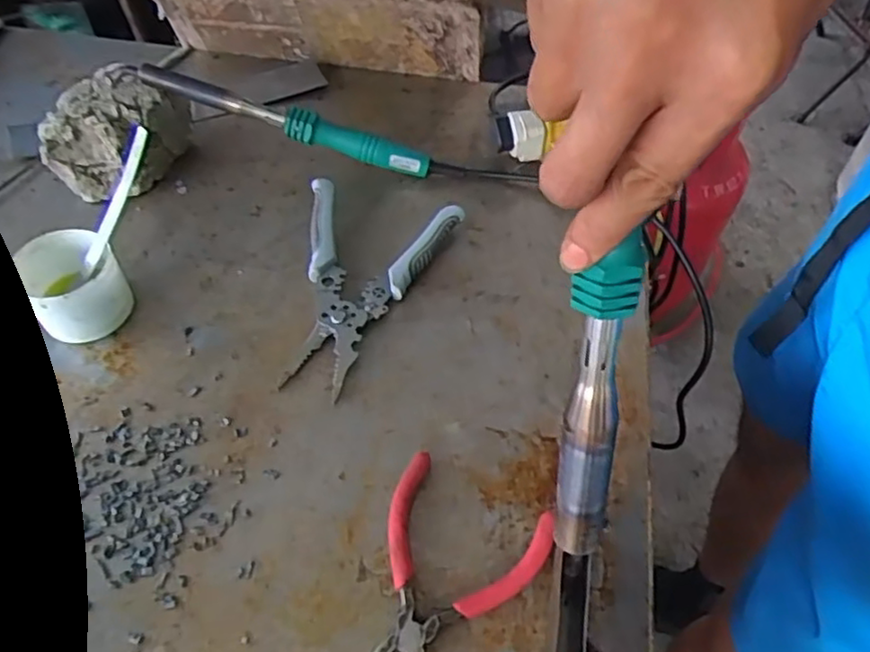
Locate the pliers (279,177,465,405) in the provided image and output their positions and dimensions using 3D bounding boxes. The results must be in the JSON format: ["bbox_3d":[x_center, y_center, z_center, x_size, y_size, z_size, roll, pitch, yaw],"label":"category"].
[{"bbox_3d":[-0.062,-0.031,0.494,0.119,0.024,0.187,12,53,7],"label":"pliers"}]

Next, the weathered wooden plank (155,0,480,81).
[{"bbox_3d":[-0.114,-0.299,0.648,0.311,0.104,0.032,9,52,5],"label":"weathered wooden plank"}]

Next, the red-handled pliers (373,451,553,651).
[{"bbox_3d":[-0.004,0.149,0.361,0.092,0.014,0.143,25,55,16],"label":"red-handled pliers"}]

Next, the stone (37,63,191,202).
[{"bbox_3d":[-0.269,-0.162,0.559,0.087,0.071,0.099,13,53,8],"label":"stone"}]

